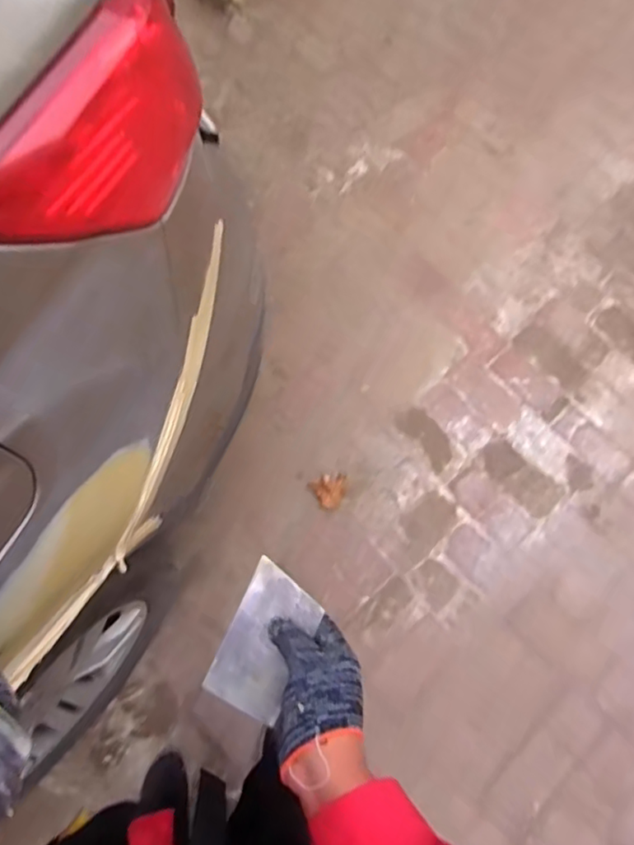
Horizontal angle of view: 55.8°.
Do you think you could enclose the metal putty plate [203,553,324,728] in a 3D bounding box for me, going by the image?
[{"bbox_3d":[-0.048,0.202,0.552,0.070,0.006,0.128,24,86,10],"label":"metal putty plate"}]

